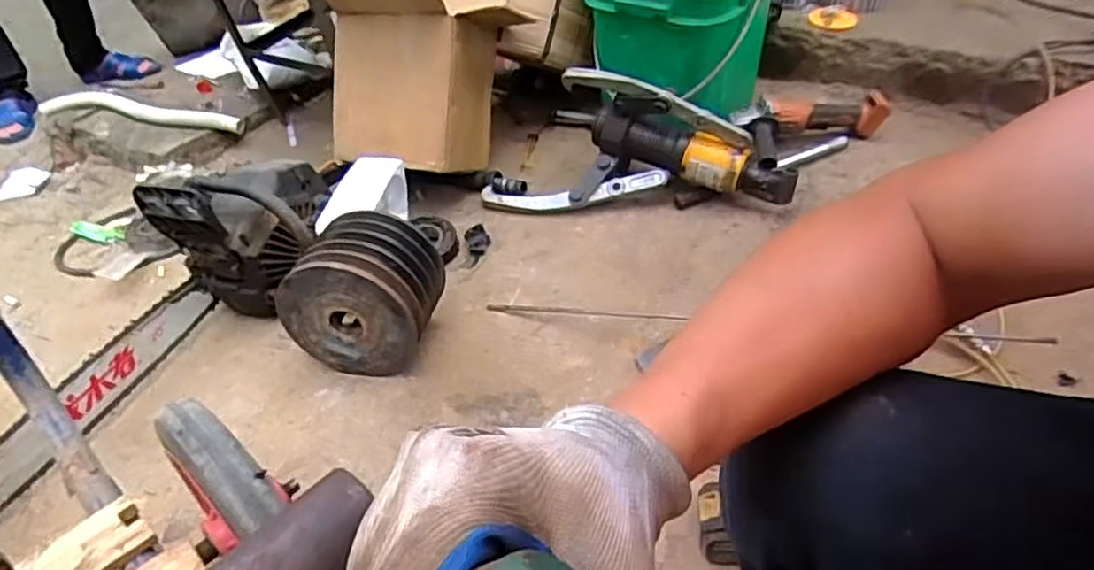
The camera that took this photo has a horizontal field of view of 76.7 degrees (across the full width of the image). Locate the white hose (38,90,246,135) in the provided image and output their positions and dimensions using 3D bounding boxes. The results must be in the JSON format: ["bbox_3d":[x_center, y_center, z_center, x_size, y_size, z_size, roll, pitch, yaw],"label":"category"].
[{"bbox_3d":[-0.940,-0.401,1.599,0.486,0.072,0.077,7,37,11],"label":"white hose"}]

